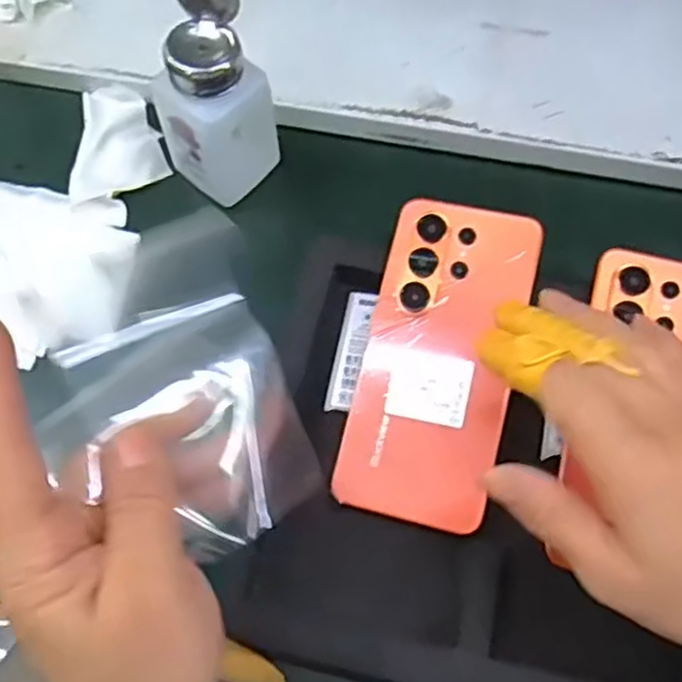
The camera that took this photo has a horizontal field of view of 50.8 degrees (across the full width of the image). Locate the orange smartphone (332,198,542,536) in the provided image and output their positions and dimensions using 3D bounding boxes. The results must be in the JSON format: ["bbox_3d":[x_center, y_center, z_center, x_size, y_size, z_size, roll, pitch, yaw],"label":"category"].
[{"bbox_3d":[0.052,0.008,0.377,0.076,0.014,0.171,13,78,5],"label":"orange smartphone"}]

